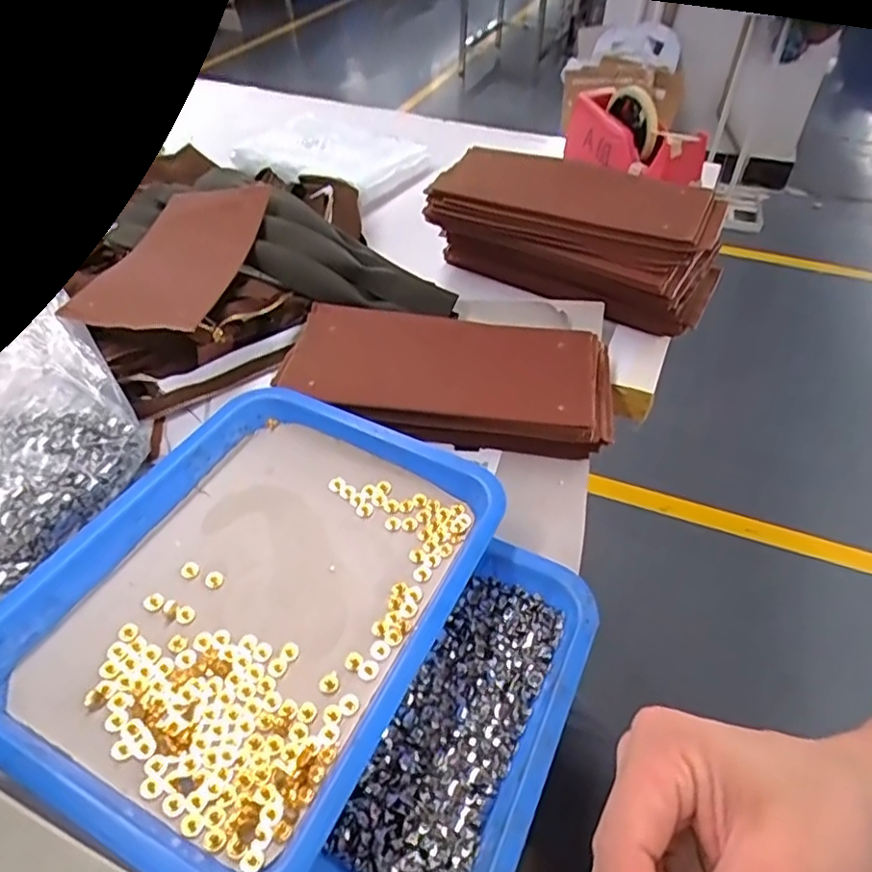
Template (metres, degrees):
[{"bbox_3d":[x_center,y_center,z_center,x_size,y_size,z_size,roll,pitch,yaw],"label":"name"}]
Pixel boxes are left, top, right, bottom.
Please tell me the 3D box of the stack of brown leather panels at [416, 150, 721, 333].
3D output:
[{"bbox_3d":[0.135,-0.203,0.654,0.289,0.102,0.125,23,49,20],"label":"stack of brown leather panels"}]

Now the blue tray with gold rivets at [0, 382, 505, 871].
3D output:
[{"bbox_3d":[-0.108,0.091,0.391,0.222,0.034,0.279,21,48,18],"label":"blue tray with gold rivets"}]

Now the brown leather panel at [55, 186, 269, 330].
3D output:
[{"bbox_3d":[-0.235,-0.177,0.608,0.105,0.017,0.263,4,45,3],"label":"brown leather panel"}]

